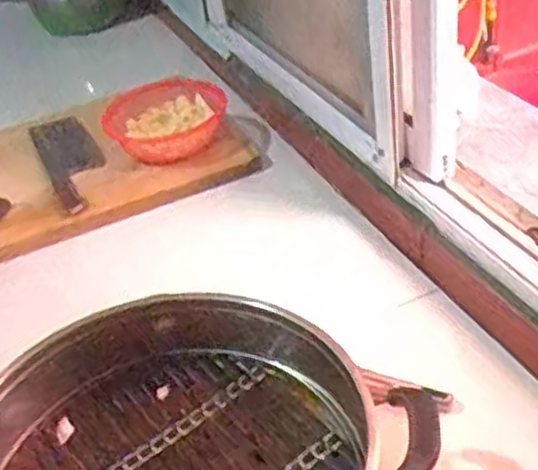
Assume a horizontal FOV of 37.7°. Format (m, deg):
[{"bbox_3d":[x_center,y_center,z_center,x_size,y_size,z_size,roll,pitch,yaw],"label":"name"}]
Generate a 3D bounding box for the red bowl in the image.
[{"bbox_3d":[-0.148,-0.169,1.172,0.169,0.055,0.181,-6,36,5],"label":"red bowl"}]

